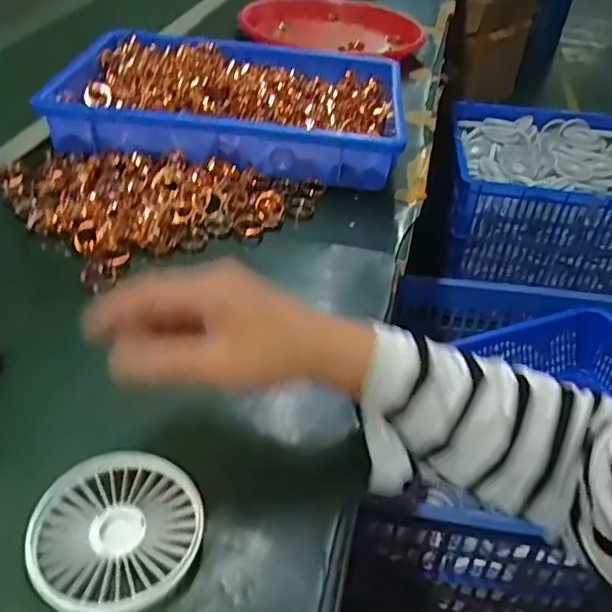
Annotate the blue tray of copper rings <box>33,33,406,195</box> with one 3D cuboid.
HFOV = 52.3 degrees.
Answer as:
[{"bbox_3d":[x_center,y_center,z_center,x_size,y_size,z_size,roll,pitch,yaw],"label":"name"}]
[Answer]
[{"bbox_3d":[-0.070,-0.235,0.691,0.340,0.056,0.254,8,41,3],"label":"blue tray of copper rings"}]

